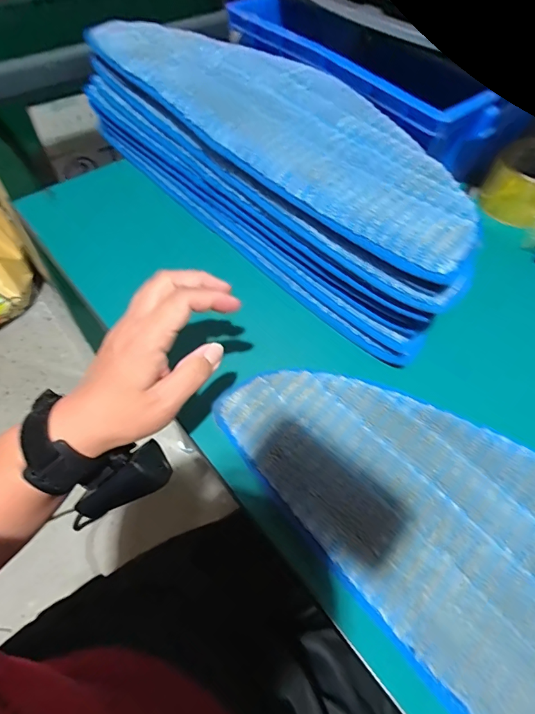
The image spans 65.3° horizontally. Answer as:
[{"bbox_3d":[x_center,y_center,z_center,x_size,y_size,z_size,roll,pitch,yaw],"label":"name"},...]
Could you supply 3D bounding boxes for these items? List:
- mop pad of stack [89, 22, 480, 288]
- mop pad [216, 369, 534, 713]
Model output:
[{"bbox_3d":[0.017,-0.239,0.412,0.148,0.026,0.461,-37,65,-23],"label":"mop pad of stack"},{"bbox_3d":[0.173,0.154,0.244,0.155,0.026,0.471,-34,64,-22],"label":"mop pad"}]

